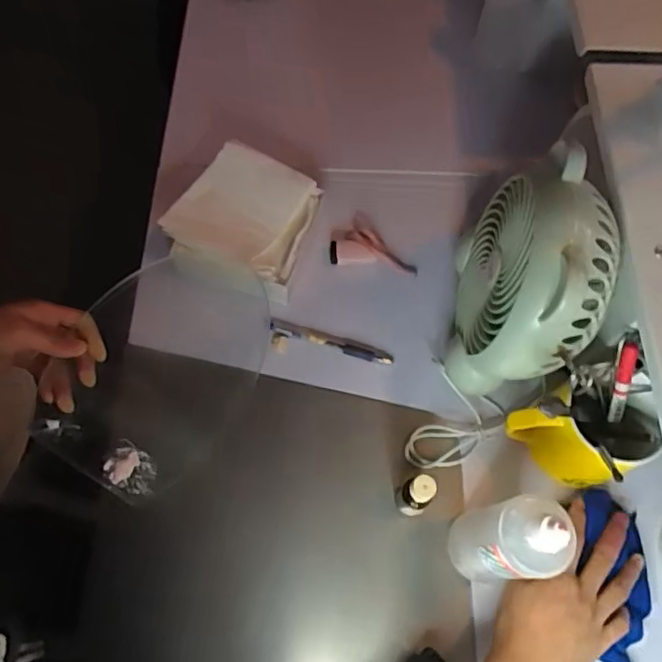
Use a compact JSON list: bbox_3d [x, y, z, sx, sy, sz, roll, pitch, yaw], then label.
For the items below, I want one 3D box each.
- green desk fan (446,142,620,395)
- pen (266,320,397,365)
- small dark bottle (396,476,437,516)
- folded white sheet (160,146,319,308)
[{"bbox_3d":[0.169,-0.043,0.513,0.095,0.189,0.173,9,66,3],"label":"green desk fan"},{"bbox_3d":[-0.001,0.012,0.584,0.129,0.005,0.013,17,67,6],"label":"pen"},{"bbox_3d":[0.069,0.139,0.488,0.025,0.078,0.024,1,66,-1],"label":"small dark bottle"},{"bbox_3d":[-0.093,-0.121,0.628,0.138,0.042,0.150,16,66,6],"label":"folded white sheet"}]

